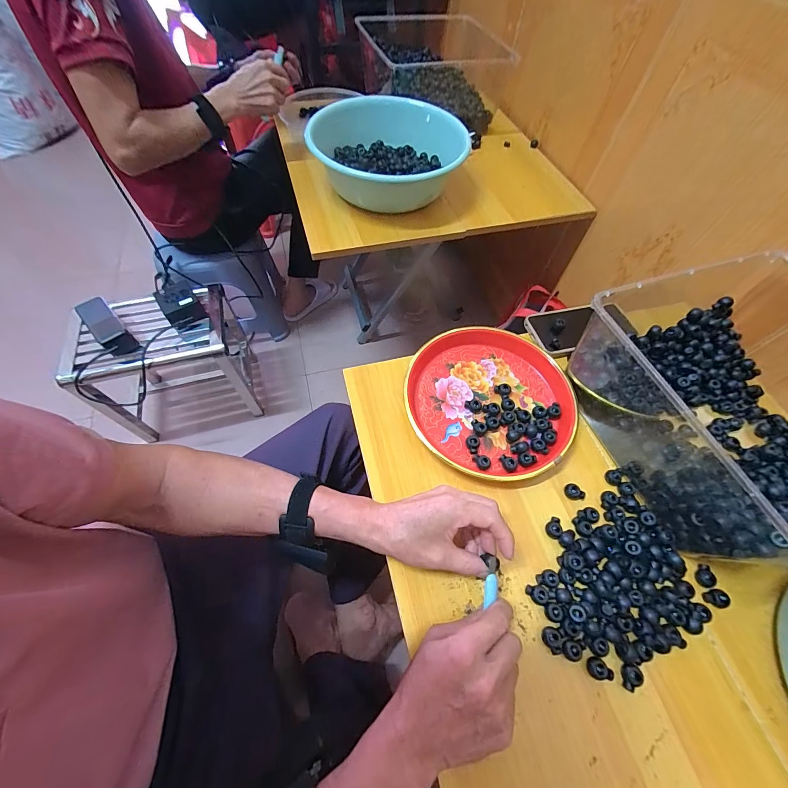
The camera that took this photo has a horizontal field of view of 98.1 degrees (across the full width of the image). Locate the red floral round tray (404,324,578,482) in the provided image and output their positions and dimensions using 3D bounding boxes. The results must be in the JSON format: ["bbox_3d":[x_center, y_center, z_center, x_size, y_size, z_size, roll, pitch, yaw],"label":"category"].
[{"bbox_3d":[0.133,0.002,0.465,0.214,0.024,0.224,0,61,0],"label":"red floral round tray"}]

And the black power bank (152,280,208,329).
[{"bbox_3d":[-0.457,-0.193,0.732,0.071,0.055,0.076,-29,65,-17],"label":"black power bank"}]

